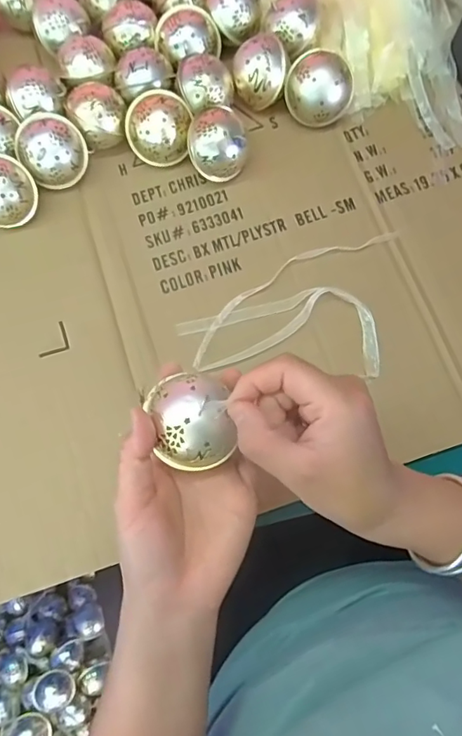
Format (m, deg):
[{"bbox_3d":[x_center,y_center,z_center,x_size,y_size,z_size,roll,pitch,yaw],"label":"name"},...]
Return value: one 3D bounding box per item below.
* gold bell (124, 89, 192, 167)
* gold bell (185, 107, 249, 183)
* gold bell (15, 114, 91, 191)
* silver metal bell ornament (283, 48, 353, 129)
[{"bbox_3d":[-0.064,-0.213,0.456,0.057,0.055,0.055,-15,75,-2],"label":"gold bell"},{"bbox_3d":[-0.011,-0.192,0.446,0.051,0.055,0.049,0,75,1],"label":"gold bell"},{"bbox_3d":[-0.158,-0.192,0.449,0.057,0.056,0.054,0,75,1],"label":"gold bell"},{"bbox_3d":[0.080,-0.253,0.464,0.060,0.052,0.049,9,76,4],"label":"silver metal bell ornament"}]

